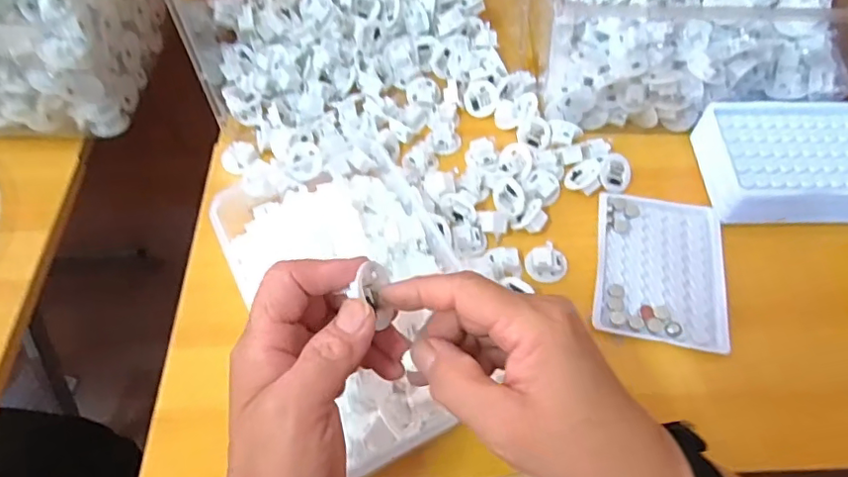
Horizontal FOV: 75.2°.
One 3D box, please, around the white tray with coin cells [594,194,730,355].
[{"bbox_3d":[0.184,0.021,0.431,0.095,0.008,0.127,10,59,7],"label":"white tray with coin cells"}]

